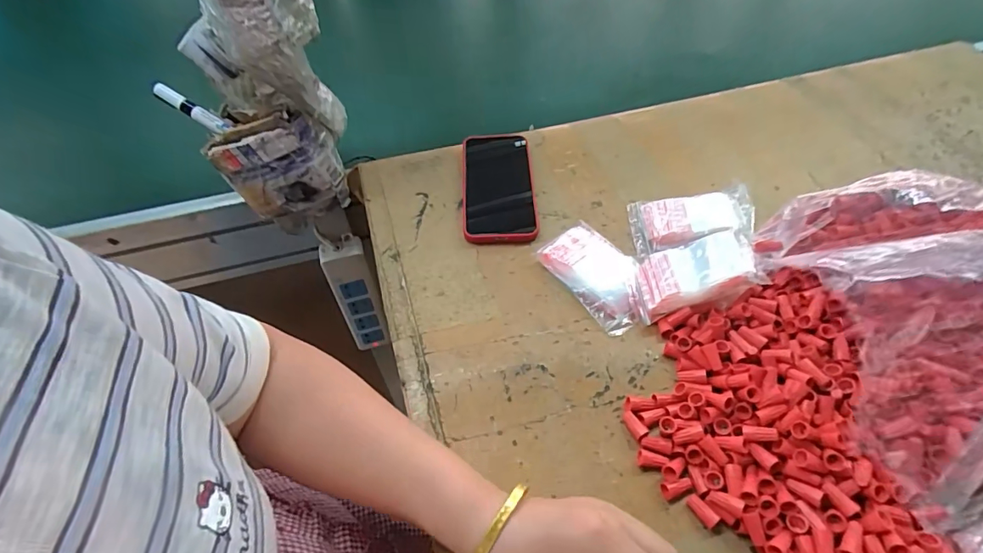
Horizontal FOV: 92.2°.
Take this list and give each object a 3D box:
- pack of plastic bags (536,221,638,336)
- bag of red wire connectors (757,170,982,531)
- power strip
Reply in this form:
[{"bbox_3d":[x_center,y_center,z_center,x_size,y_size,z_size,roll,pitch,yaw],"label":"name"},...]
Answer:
[{"bbox_3d":[0.105,-0.003,0.467,0.067,0.015,0.117,-30,57,-20],"label":"pack of plastic bags"},{"bbox_3d":[0.373,0.029,0.378,0.254,0.098,0.267,-10,52,-6],"label":"bag of red wire connectors"},{"bbox_3d":[-0.196,0.036,0.703,0.056,0.226,0.035,-18,52,-12],"label":"power strip"}]

